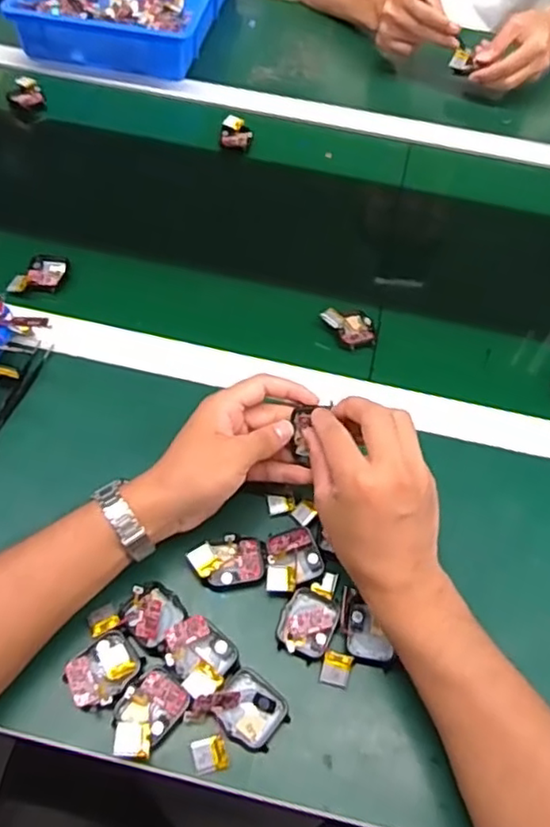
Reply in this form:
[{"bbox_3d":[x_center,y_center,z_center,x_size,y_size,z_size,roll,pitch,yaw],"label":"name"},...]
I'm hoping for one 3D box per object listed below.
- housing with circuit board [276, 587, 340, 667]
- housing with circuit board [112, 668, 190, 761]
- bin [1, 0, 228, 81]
[{"bbox_3d":[0.023,0.151,0.454,0.037,0.016,0.046,22,58,10],"label":"housing with circuit board"},{"bbox_3d":[-0.083,0.194,0.411,0.037,0.010,0.055,34,61,17],"label":"housing with circuit board"},{"bbox_3d":[-0.203,-0.611,0.931,0.244,0.077,0.353,12,57,3],"label":"bin"}]

